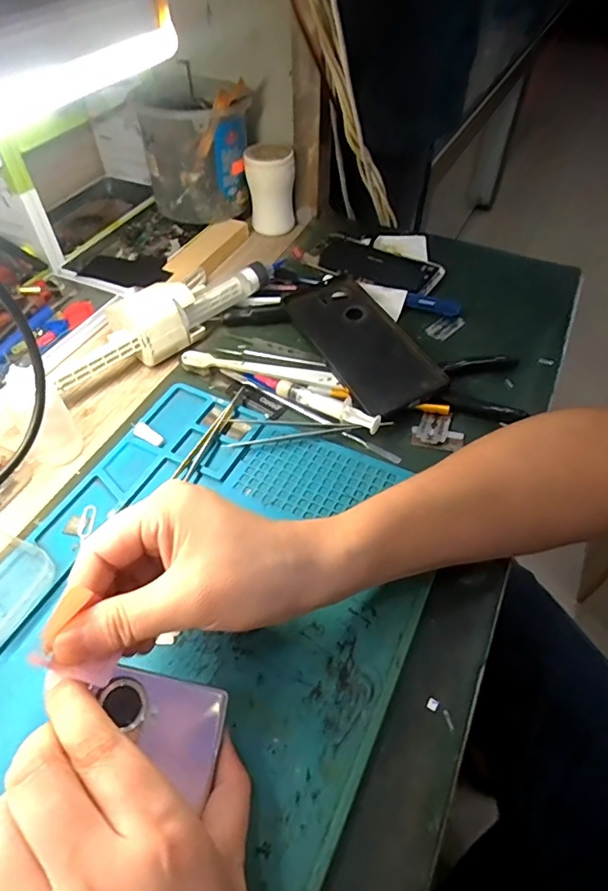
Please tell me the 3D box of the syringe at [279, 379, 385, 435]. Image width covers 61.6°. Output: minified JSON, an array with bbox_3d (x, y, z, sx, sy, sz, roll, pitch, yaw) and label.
[{"bbox_3d":[0.019,-0.033,0.409,0.091,0.017,0.018,27,55,20],"label":"syringe"}]

